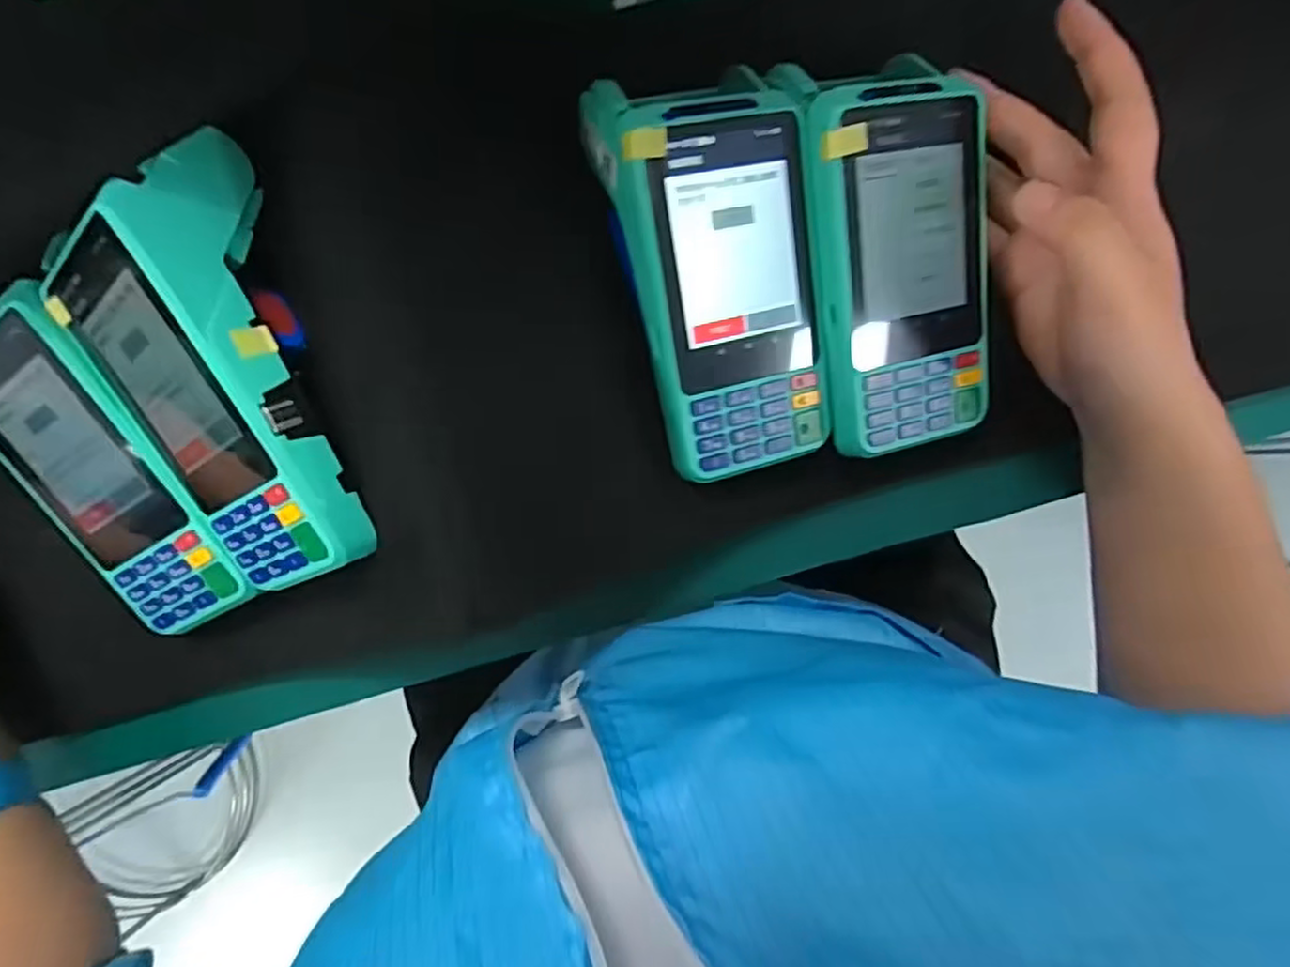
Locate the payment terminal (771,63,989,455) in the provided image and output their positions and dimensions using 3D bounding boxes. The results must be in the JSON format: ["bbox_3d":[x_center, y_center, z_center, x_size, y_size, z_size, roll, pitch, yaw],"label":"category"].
[{"bbox_3d":[0.109,-0.095,0.301,0.075,0.028,0.156,-18,109,-15],"label":"payment terminal"}]

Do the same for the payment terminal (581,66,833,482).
[{"bbox_3d":[0.031,-0.088,0.298,0.089,0.047,0.162,-19,108,-11],"label":"payment terminal"}]

